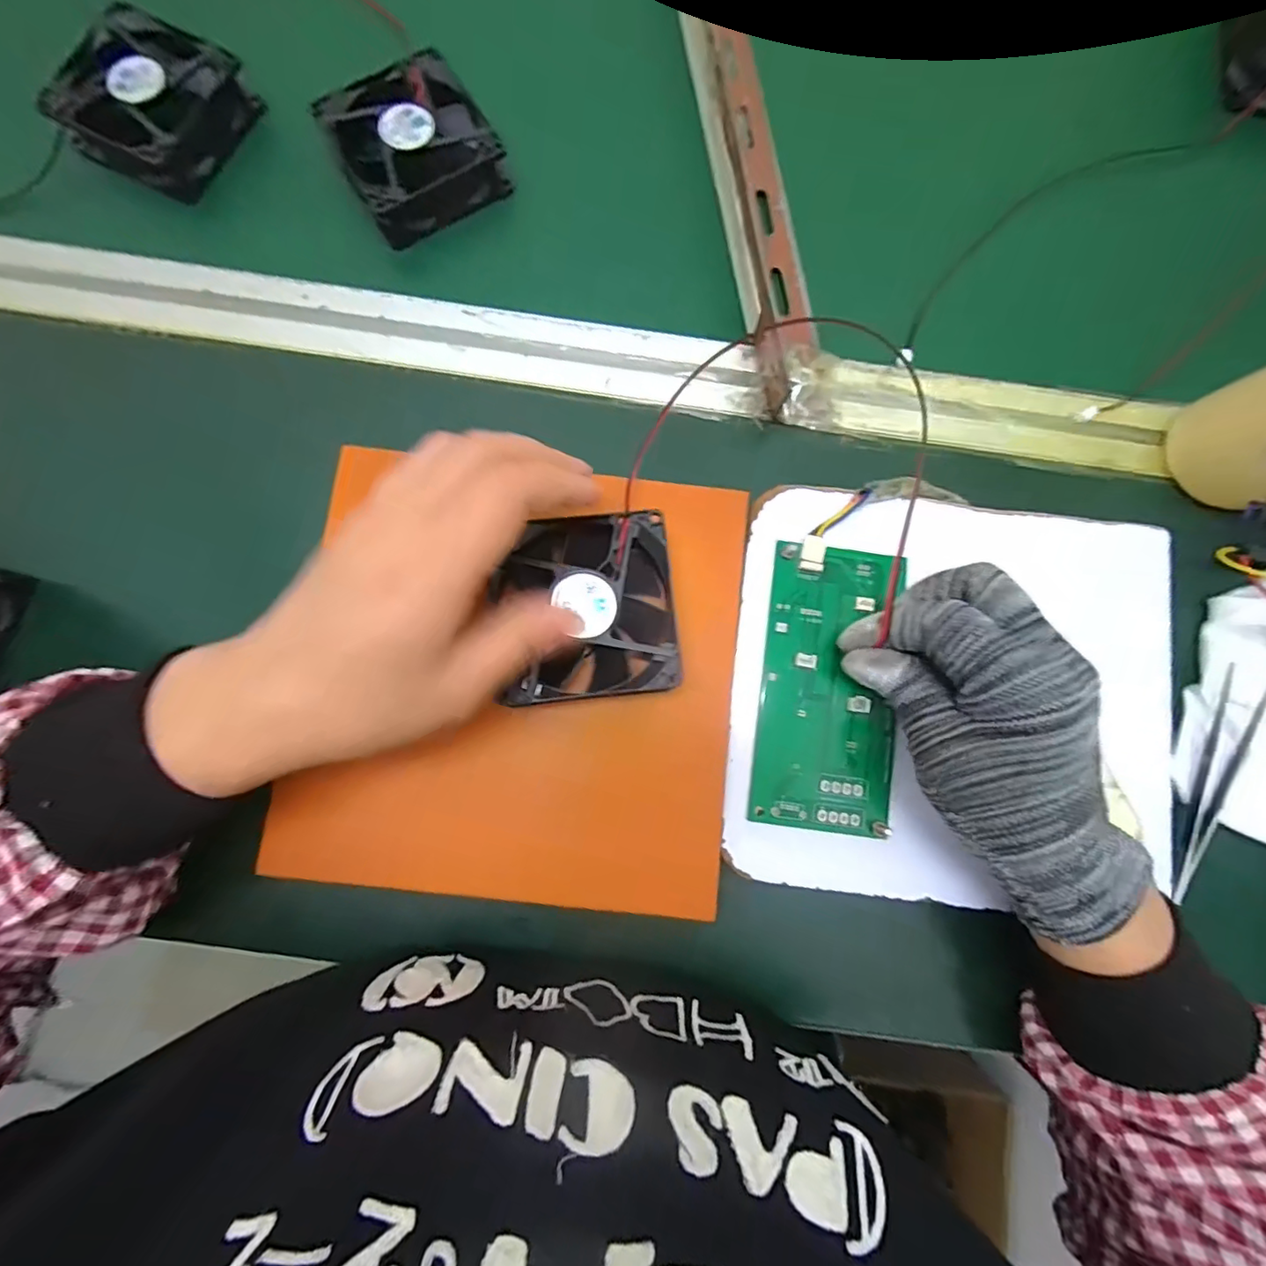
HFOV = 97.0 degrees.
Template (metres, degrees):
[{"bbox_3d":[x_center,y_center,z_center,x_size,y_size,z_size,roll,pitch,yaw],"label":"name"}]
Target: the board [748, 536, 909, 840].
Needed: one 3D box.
[{"bbox_3d":[0.093,0.024,0.266,0.064,0.007,0.133,4,83,1],"label":"board"}]

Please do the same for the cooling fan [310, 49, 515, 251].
[{"bbox_3d":[-0.123,-0.274,0.316,0.078,0.032,0.082,-31,81,-6],"label":"cooling fan"}]

